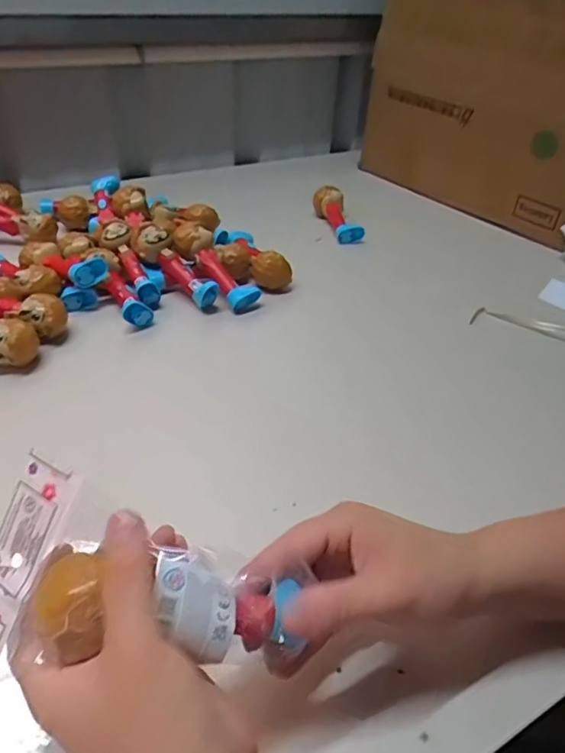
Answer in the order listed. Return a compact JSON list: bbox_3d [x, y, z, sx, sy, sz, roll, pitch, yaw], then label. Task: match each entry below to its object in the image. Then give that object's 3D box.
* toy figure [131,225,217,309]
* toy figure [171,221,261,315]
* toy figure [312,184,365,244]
[{"bbox_3d":[-0.122,-0.126,0.621,0.118,0.034,0.030,44,52,9],"label":"toy figure"},{"bbox_3d":[-0.079,-0.127,0.630,0.121,0.032,0.037,49,54,6],"label":"toy figure"},{"bbox_3d":[0.082,-0.242,0.804,0.036,0.046,0.119,-9,41,-15],"label":"toy figure"}]

